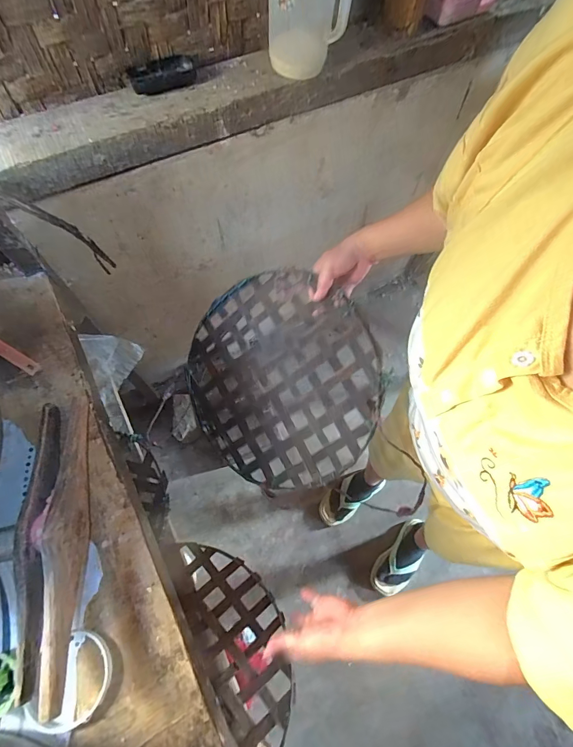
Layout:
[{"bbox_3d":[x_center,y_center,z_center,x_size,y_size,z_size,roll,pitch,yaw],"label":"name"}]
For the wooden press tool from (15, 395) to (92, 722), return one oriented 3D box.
[{"bbox_3d":[-0.261,0.178,0.423,0.061,0.070,0.311,-10,69,-7],"label":"wooden press tool"}]

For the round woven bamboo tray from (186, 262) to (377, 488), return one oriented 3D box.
[{"bbox_3d":[-0.018,0.014,0.625,0.337,0.022,0.344,1,93,25],"label":"round woven bamboo tray"}]

